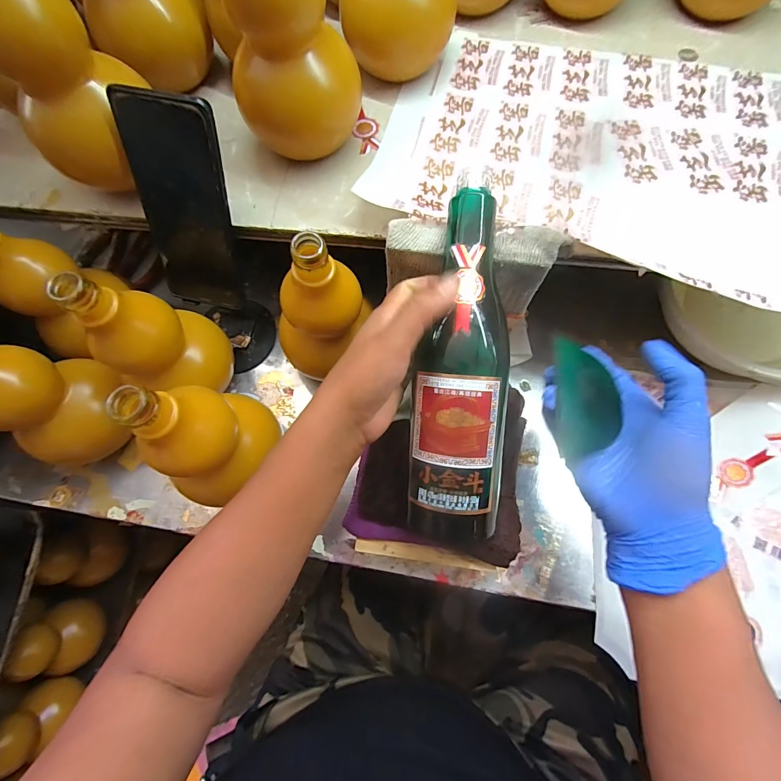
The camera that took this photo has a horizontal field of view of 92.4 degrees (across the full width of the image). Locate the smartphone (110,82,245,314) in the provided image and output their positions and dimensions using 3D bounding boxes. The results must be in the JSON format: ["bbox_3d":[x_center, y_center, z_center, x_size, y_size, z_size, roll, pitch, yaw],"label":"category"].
[{"bbox_3d":[-0.170,-0.145,0.313,0.074,0.164,0.010,12,46,2],"label":"smartphone"}]

